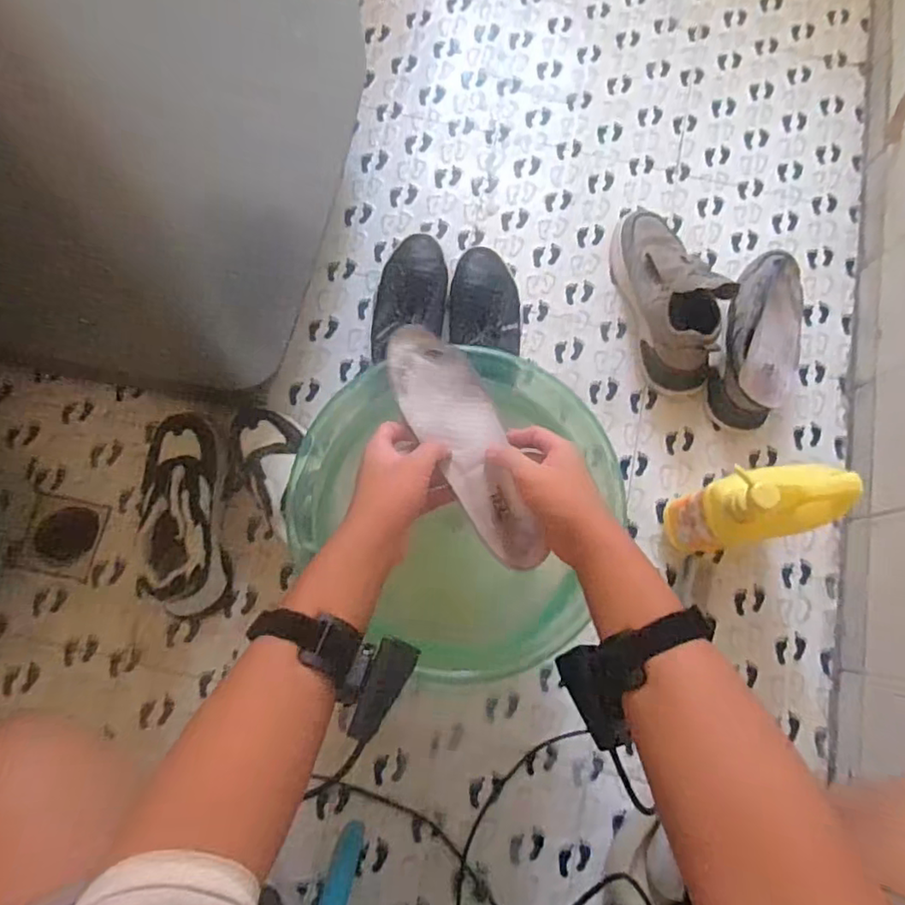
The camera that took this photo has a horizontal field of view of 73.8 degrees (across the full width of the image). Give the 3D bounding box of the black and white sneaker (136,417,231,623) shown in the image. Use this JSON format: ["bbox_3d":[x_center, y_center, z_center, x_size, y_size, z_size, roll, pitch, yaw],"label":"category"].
[{"bbox_3d":[-0.344,0.080,0.774,0.097,0.119,0.257,-7,77,-3],"label":"black and white sneaker"}]

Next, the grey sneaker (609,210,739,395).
[{"bbox_3d":[0.313,-0.237,0.873,0.089,0.131,0.277,-13,77,-5],"label":"grey sneaker"}]

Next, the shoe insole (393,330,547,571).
[{"bbox_3d":[0.007,-0.017,0.555,0.076,0.031,0.264,-23,69,-7],"label":"shoe insole"}]

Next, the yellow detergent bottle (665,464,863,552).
[{"bbox_3d":[0.359,0.065,0.711,0.139,0.216,0.075,-5,75,-4],"label":"yellow detergent bottle"}]

